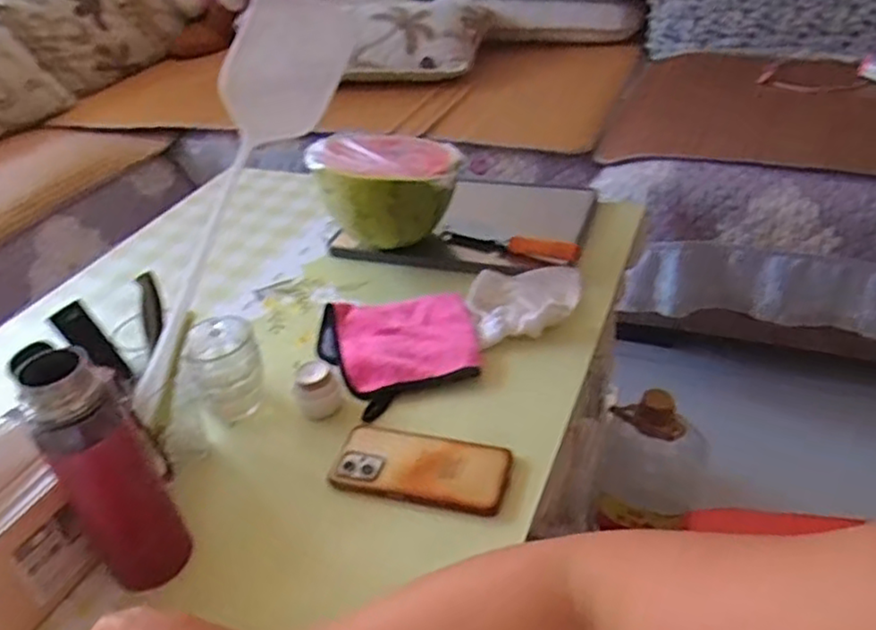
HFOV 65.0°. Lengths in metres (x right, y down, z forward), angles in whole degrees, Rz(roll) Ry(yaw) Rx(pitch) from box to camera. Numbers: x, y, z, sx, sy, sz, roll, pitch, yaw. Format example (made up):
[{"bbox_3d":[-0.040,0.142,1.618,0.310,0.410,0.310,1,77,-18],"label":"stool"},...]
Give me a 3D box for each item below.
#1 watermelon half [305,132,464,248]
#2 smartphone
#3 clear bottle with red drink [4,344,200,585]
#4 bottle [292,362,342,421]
[{"bbox_3d":[-0.071,-0.174,0.930,0.183,0.105,0.194,-17,37,-14],"label":"watermelon half"},{"bbox_3d":[-0.017,0.136,0.640,0.163,0.011,0.079,7,38,18],"label":"smartphone"},{"bbox_3d":[-0.249,0.122,0.522,0.066,0.204,0.052,-31,43,-30],"label":"clear bottle with red drink"},{"bbox_3d":[-0.126,0.078,0.717,0.047,0.048,0.043,-14,37,-10],"label":"bottle"}]

